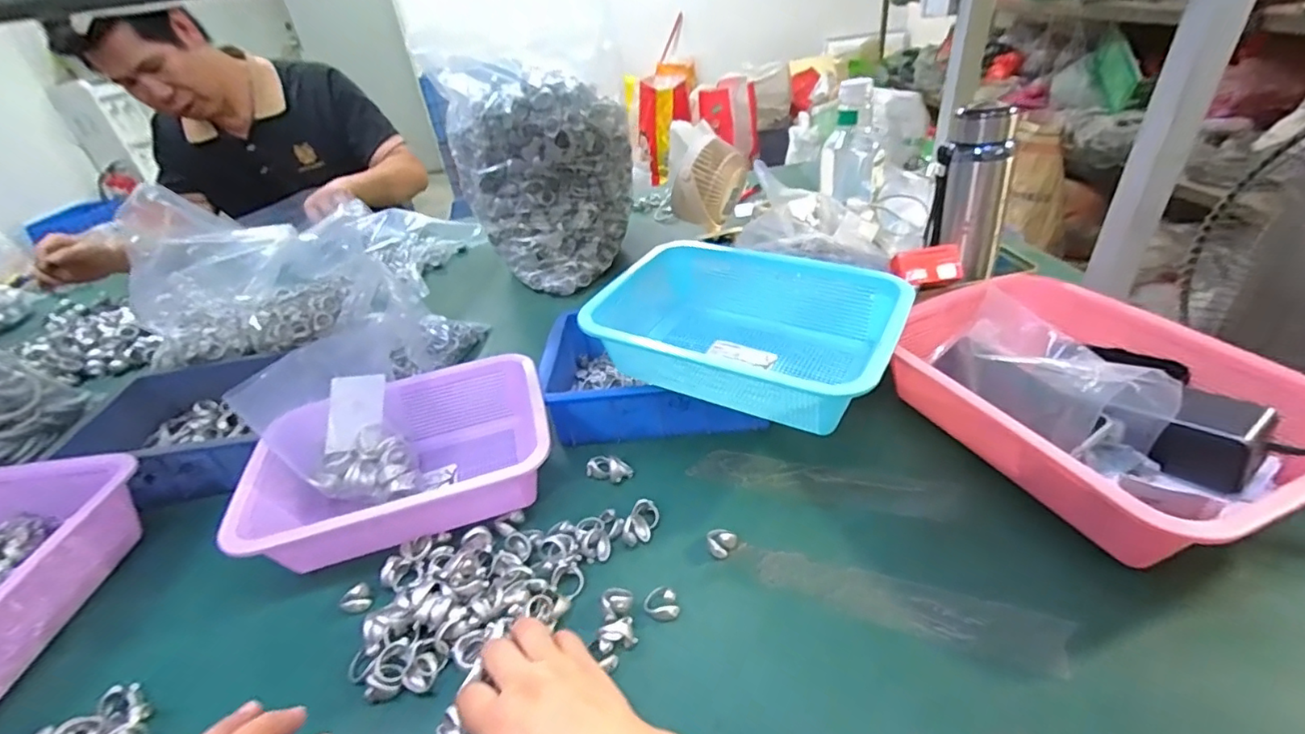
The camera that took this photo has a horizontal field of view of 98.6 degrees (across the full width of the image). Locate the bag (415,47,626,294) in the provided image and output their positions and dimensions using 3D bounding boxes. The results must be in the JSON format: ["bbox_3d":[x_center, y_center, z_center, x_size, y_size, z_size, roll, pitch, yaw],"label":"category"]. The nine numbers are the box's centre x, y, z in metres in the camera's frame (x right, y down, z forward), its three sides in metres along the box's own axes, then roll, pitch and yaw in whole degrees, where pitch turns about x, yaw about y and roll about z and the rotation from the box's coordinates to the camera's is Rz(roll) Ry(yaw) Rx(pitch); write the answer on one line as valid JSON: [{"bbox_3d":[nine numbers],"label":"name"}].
[{"bbox_3d":[-0.184,-0.327,0.907,0.245,0.313,0.201,22,44,36],"label":"bag"}]

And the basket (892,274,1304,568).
[{"bbox_3d":[0.377,0.023,0.492,0.219,0.096,0.310,-15,35,-11],"label":"basket"}]

